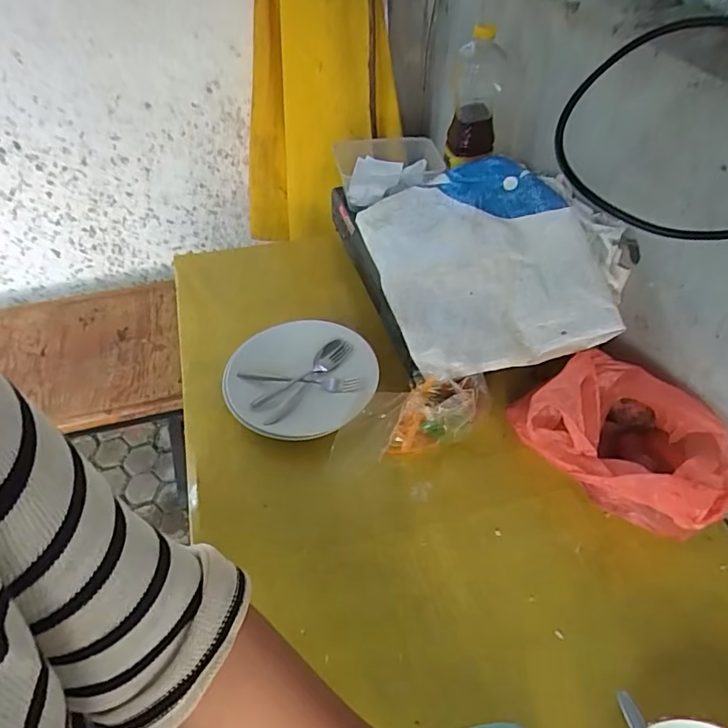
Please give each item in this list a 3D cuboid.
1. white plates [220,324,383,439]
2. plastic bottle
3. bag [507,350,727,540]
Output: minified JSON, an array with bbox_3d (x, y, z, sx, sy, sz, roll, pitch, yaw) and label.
[{"bbox_3d":[-0.085,0.018,0.734,0.196,0.025,0.191,2,48,-2],"label":"white plates"},{"bbox_3d":[0.169,-0.402,0.796,0.070,0.168,0.062,4,48,6],"label":"plastic bottle"},{"bbox_3d":[0.300,0.098,0.628,0.151,0.109,0.223,-27,52,-20],"label":"bag"}]

